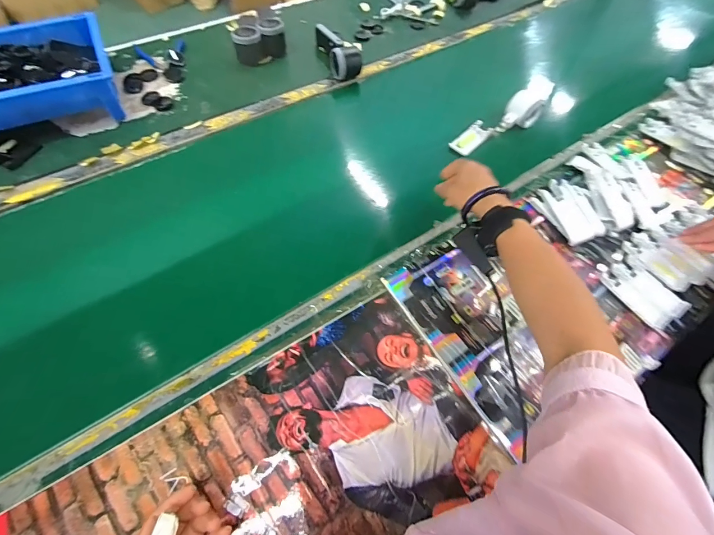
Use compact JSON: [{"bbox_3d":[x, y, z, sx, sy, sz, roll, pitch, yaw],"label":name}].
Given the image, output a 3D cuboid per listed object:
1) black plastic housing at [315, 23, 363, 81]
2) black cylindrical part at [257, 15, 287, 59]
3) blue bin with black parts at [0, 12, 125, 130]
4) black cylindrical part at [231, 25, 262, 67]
[{"bbox_3d":[-0.043,-0.483,0.748,0.057,0.053,0.153,-19,65,-13],"label":"black plastic housing"},{"bbox_3d":[-0.183,-0.499,0.735,0.055,0.052,0.065,-9,64,-8],"label":"black cylindrical part"},{"bbox_3d":[-0.613,-0.346,0.619,0.307,0.084,0.229,-23,66,-14],"label":"blue bin with black parts"},{"bbox_3d":[-0.233,-0.477,0.723,0.051,0.048,0.055,1,63,-3],"label":"black cylindrical part"}]

